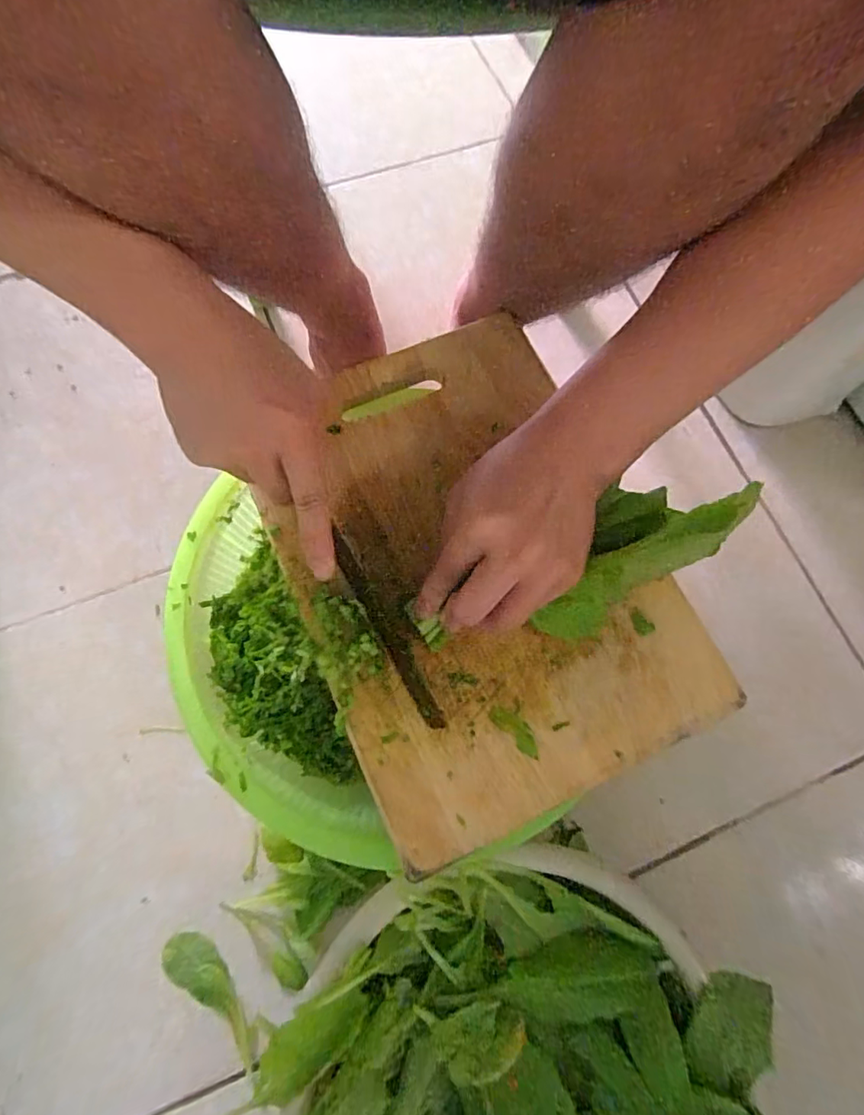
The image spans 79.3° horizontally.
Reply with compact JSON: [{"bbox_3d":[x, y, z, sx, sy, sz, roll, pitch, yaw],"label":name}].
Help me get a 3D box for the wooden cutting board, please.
[{"bbox_3d":[0.022,-0.005,0.361,0.238,0.012,0.333,-24,75,-9],"label":"wooden cutting board"}]

